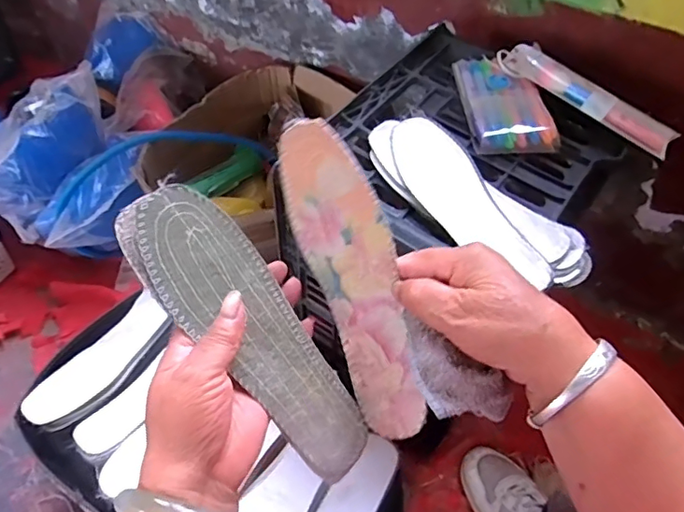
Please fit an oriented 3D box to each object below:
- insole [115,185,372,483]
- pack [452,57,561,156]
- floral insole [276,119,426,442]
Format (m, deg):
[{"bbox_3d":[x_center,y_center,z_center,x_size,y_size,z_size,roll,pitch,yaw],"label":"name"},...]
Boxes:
[{"bbox_3d":[-0.059,0.051,0.346,0.067,0.011,0.220,-39,95,-25],"label":"insole"},{"bbox_3d":[0.178,-0.171,0.583,0.084,0.023,0.141,-2,54,-4],"label":"pack"},{"bbox_3d":[0.010,0.017,0.351,0.011,0.065,0.213,-26,95,-59],"label":"floral insole"}]

